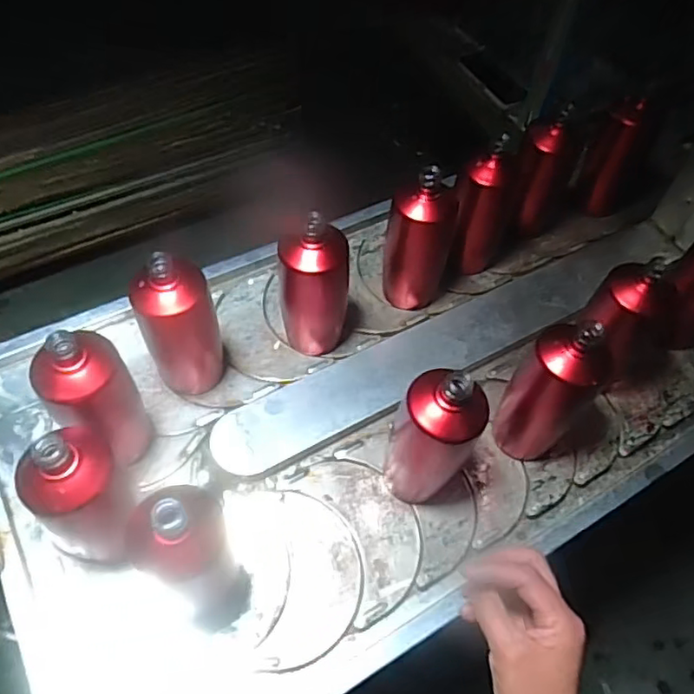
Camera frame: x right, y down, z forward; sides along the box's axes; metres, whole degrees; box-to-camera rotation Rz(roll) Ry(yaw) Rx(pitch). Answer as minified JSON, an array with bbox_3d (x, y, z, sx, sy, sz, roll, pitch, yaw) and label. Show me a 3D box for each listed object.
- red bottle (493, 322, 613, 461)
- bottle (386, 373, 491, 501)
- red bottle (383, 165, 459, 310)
[{"bbox_3d":[0.219,0.052,0.667,0.080,0.199,0.075,-23,61,-16],"label":"red bottle"},{"bbox_3d":[0.089,0.099,0.626,0.084,0.197,0.076,23,59,12],"label":"bottle"},{"bbox_3d":[0.093,-0.135,0.782,0.081,0.197,0.063,13,58,6],"label":"red bottle"}]

